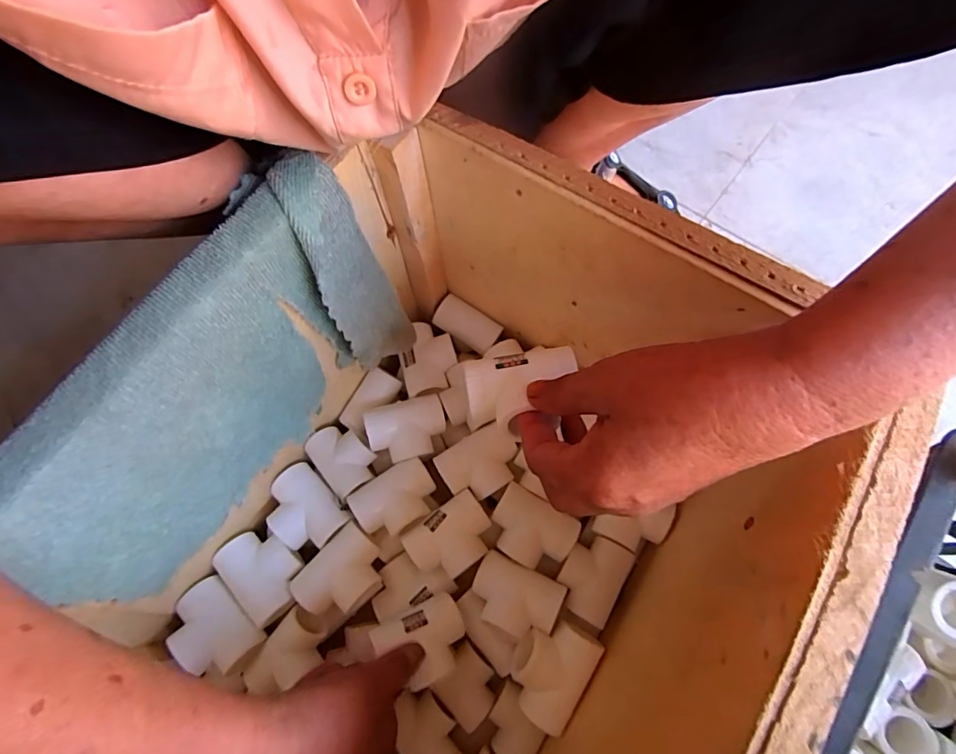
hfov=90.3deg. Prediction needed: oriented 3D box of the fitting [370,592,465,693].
[{"bbox_3d":[-0.044,0.193,0.346,0.064,0.031,0.051,-8,69,-21],"label":"fitting"}]

